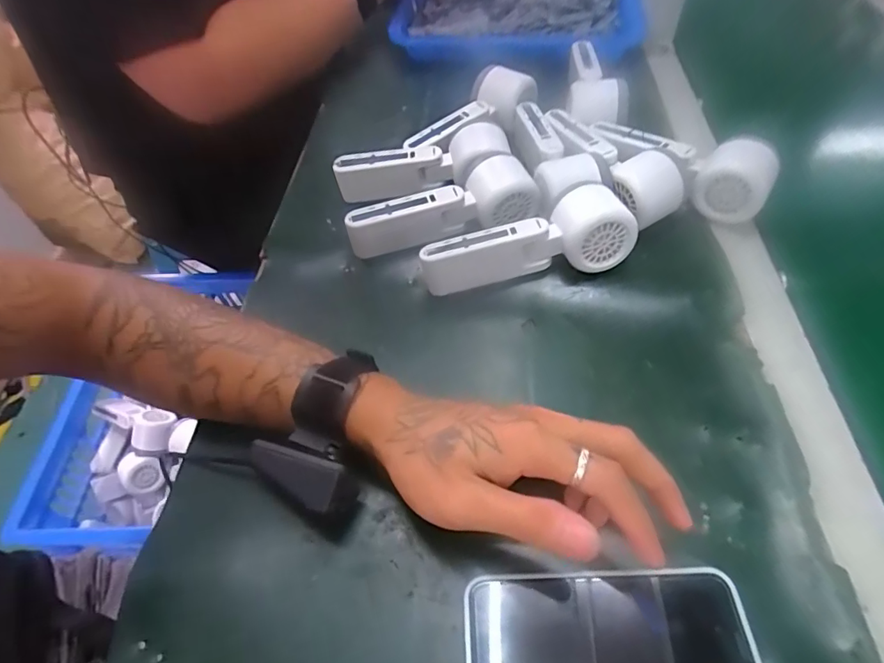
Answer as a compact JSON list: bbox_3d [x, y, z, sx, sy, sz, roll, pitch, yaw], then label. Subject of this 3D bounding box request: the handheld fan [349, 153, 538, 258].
[{"bbox_3d":[0.001,-0.104,0.436,0.165,0.053,0.047,-16,53,-7],"label":"handheld fan"}]

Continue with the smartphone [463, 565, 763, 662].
[{"bbox_3d":[0.085,0.165,0.257,0.143,0.013,0.074,-4,53,3],"label":"smartphone"}]

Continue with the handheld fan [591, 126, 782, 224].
[{"bbox_3d":[0.209,-0.151,0.447,0.057,0.057,0.160,-39,59,-22],"label":"handheld fan"}]

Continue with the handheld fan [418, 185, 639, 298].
[{"bbox_3d":[0.067,-0.073,0.403,0.165,0.063,0.046,-6,53,1],"label":"handheld fan"}]

